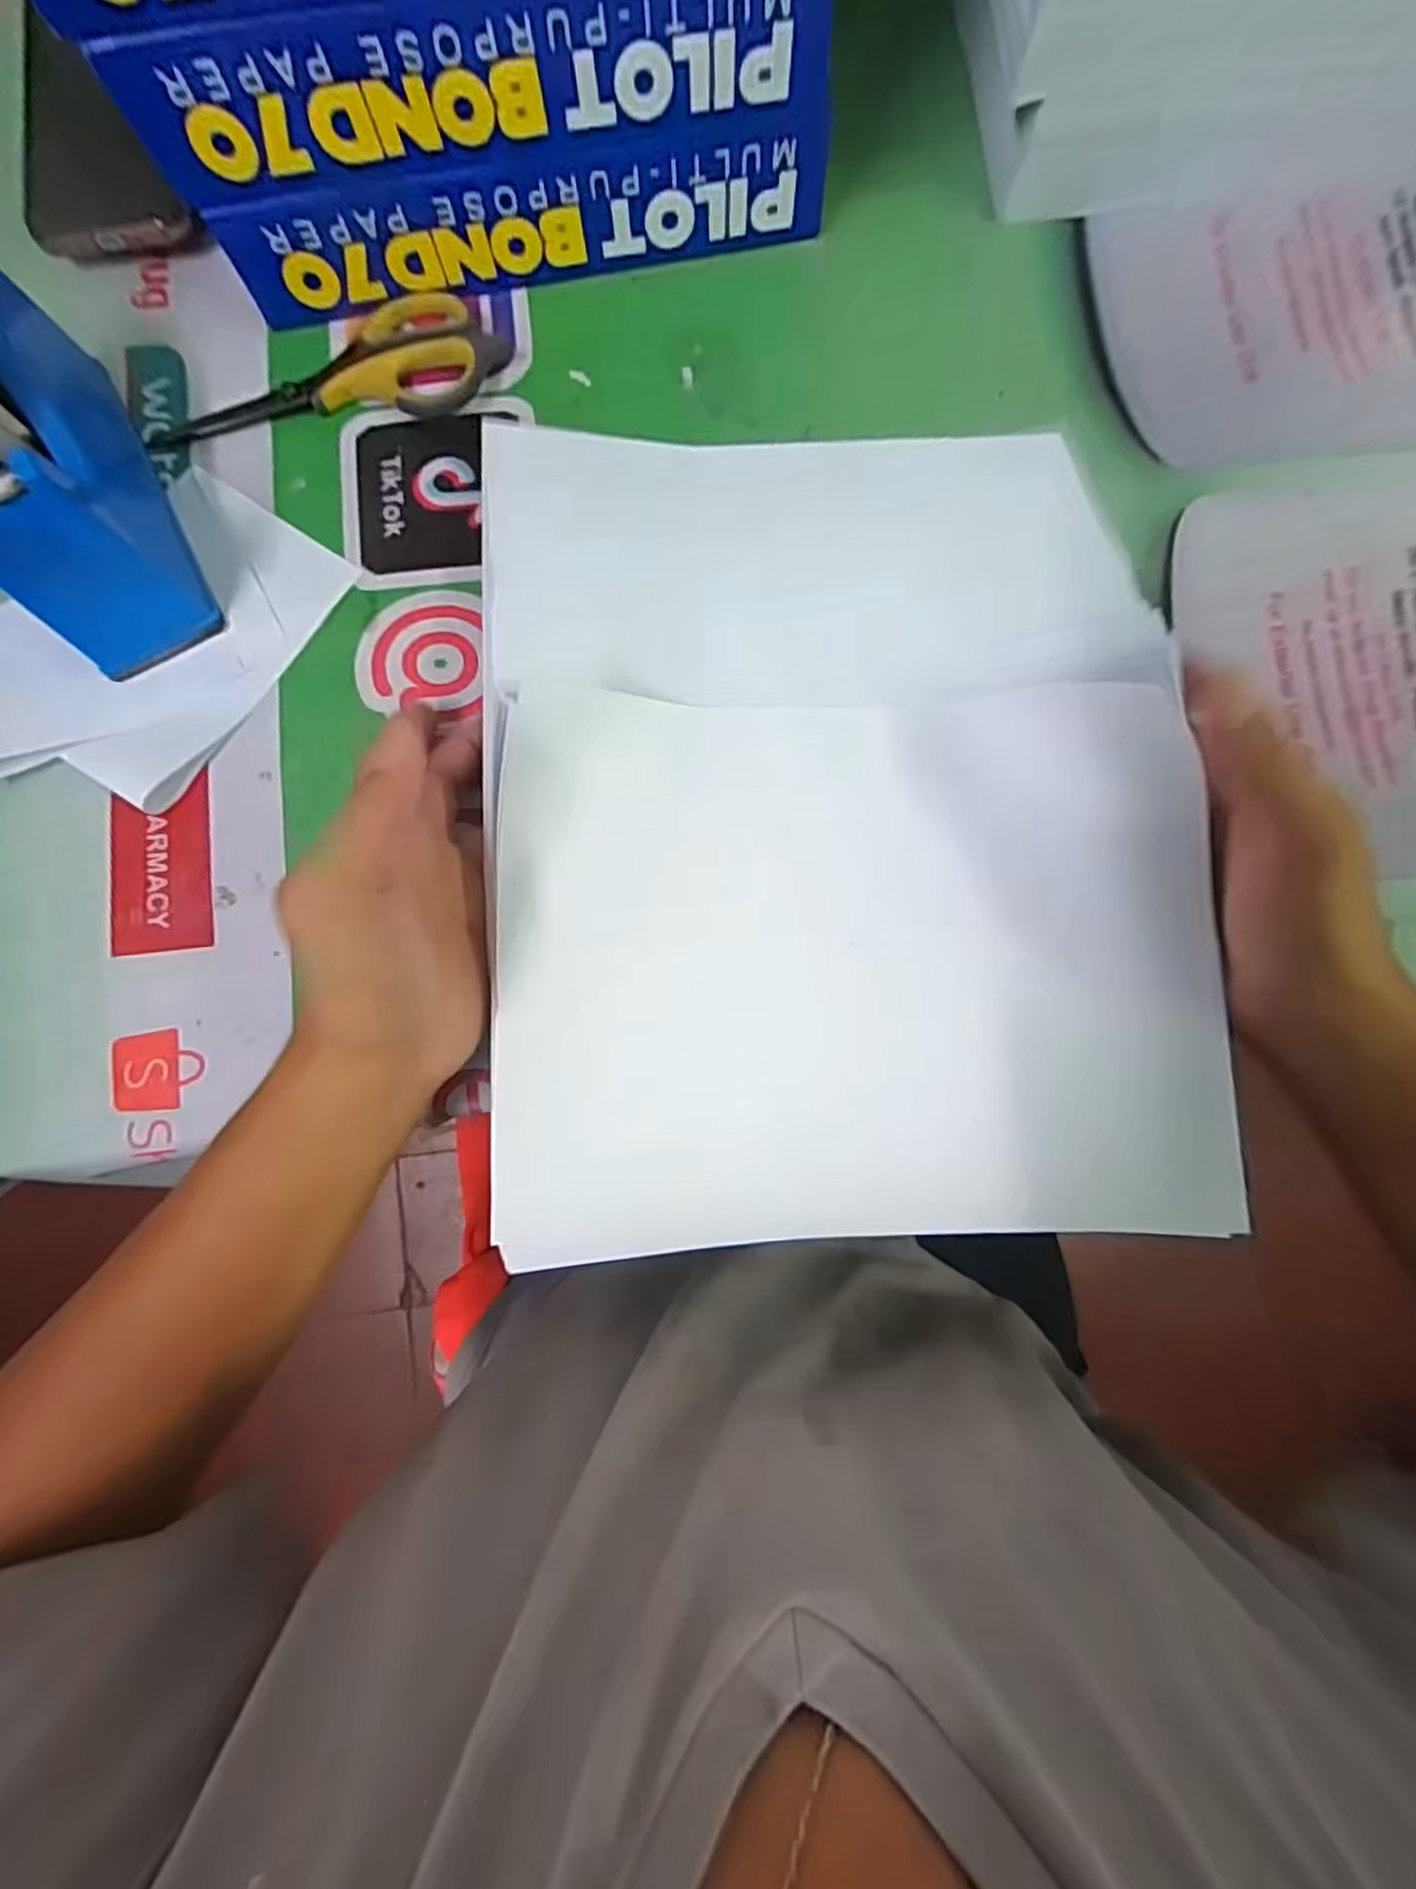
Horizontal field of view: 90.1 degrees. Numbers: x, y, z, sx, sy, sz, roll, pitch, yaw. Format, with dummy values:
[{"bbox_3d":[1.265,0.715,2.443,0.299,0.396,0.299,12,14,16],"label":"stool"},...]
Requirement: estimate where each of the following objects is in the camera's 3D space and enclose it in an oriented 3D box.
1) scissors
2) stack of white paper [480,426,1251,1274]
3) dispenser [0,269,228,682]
[{"bbox_3d":[-0.179,-0.276,0.337,0.162,0.013,0.061,-9,84,-2],"label":"scissors"},{"bbox_3d":[0.047,-0.056,0.282,0.263,0.058,0.339,-3,84,-1],"label":"stack of white paper"},{"bbox_3d":[-0.280,-0.208,0.282,0.051,0.103,0.152,-27,85,-3],"label":"dispenser"}]

